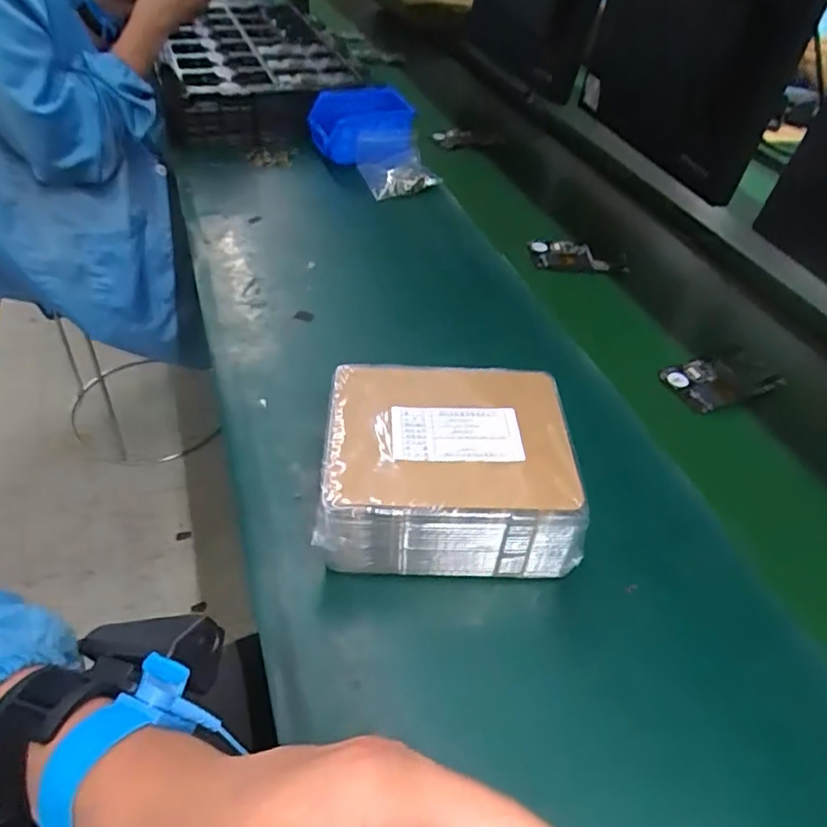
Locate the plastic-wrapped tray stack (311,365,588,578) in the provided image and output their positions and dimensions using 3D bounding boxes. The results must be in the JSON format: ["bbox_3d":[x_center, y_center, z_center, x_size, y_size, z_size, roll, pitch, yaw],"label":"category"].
[{"bbox_3d":[0.025,0.040,0.446,0.171,0.077,0.136,2,45,-6],"label":"plastic-wrapped tray stack"}]

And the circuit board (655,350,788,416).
[{"bbox_3d":[0.316,-0.035,0.627,0.113,0.012,0.064,-14,48,-21],"label":"circuit board"}]

